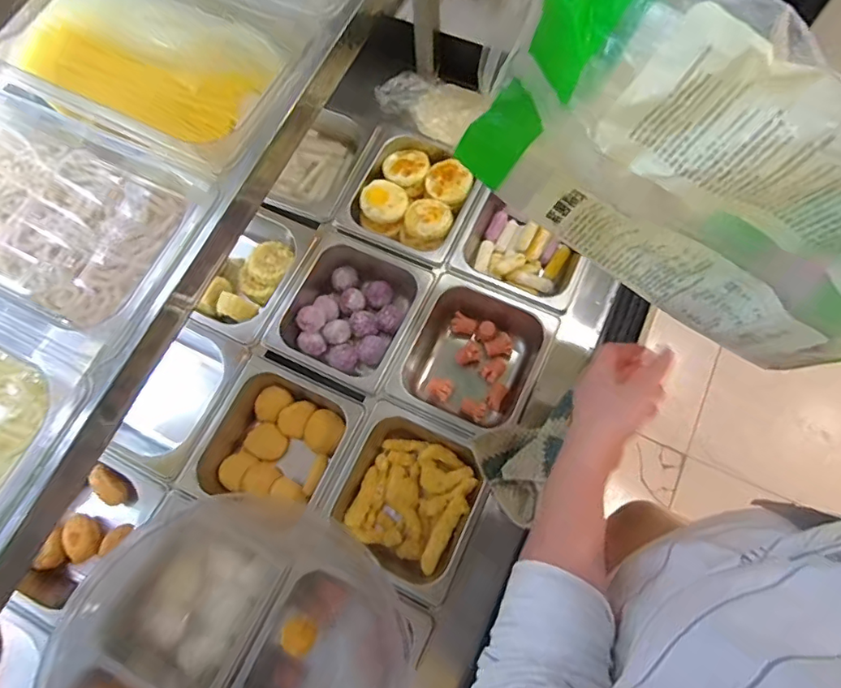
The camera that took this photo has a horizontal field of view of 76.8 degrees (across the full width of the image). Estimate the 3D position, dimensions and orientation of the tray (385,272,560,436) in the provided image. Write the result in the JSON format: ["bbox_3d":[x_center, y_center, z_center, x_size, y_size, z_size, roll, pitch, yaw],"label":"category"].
[{"bbox_3d":[0.056,0.025,0.655,0.165,0.076,0.180,25,74,9],"label":"tray"}]

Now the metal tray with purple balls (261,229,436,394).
[{"bbox_3d":[-0.089,-0.035,0.682,0.160,0.068,0.174,25,74,9],"label":"metal tray with purple balls"}]

